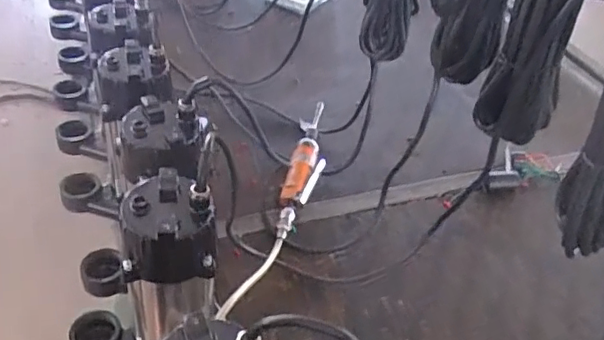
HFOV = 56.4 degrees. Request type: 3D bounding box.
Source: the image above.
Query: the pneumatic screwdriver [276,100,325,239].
[{"bbox_3d":[0.006,-0.006,0.914,0.058,0.045,0.309,10,41,3],"label":"pneumatic screwdriver"}]

